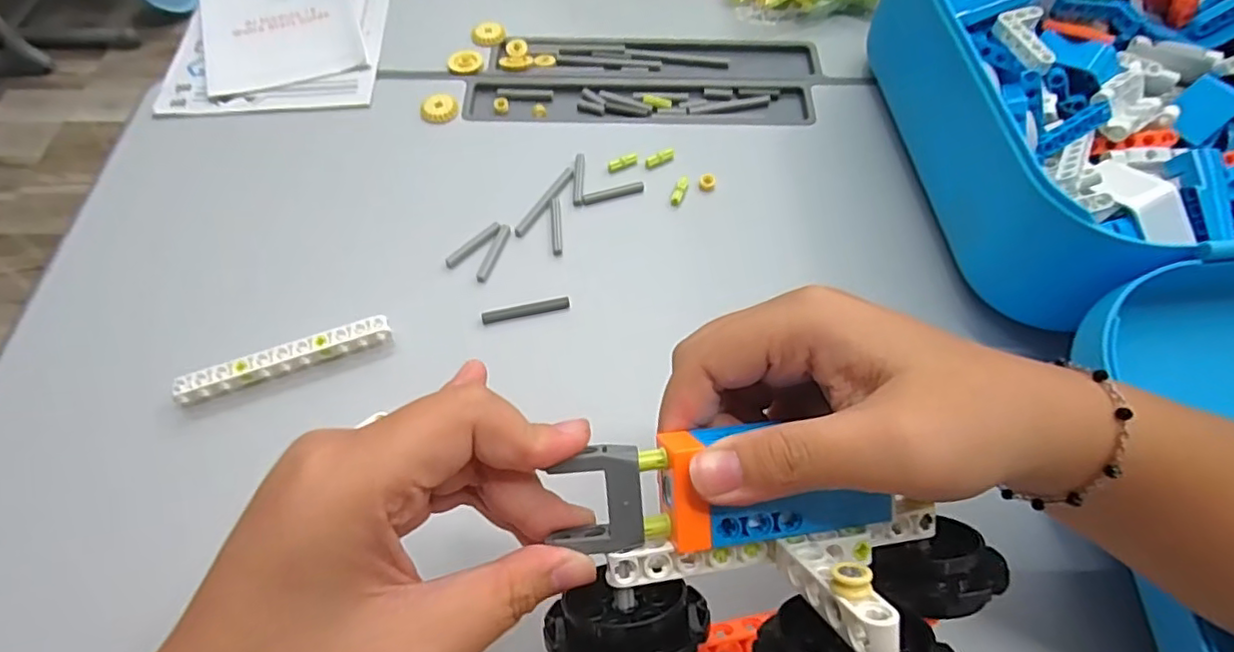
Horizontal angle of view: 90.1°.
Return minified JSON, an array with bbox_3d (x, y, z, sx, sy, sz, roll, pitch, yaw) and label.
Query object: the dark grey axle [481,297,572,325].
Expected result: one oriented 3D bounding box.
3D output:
[{"bbox_3d":[-0.051,-0.009,0.347,0.049,0.004,0.006,-13,61,-8],"label":"dark grey axle"}]

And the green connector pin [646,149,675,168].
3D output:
[{"bbox_3d":[0.029,-0.110,0.404,0.021,0.005,0.006,-25,63,-14],"label":"green connector pin"}]

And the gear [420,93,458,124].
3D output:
[{"bbox_3d":[-0.122,-0.150,0.423,0.021,0.007,0.023,0,60,0],"label":"gear"}]

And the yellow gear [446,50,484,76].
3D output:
[{"bbox_3d":[-0.111,-0.194,0.451,0.022,0.005,0.023,0,60,0],"label":"yellow gear"}]

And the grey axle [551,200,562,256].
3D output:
[{"bbox_3d":[-0.037,-0.062,0.374,0.006,0.004,0.040,-4,60,-3],"label":"grey axle"}]

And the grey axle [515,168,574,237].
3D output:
[{"bbox_3d":[-0.044,-0.078,0.383,0.007,0.004,0.059,29,64,15],"label":"grey axle"}]

